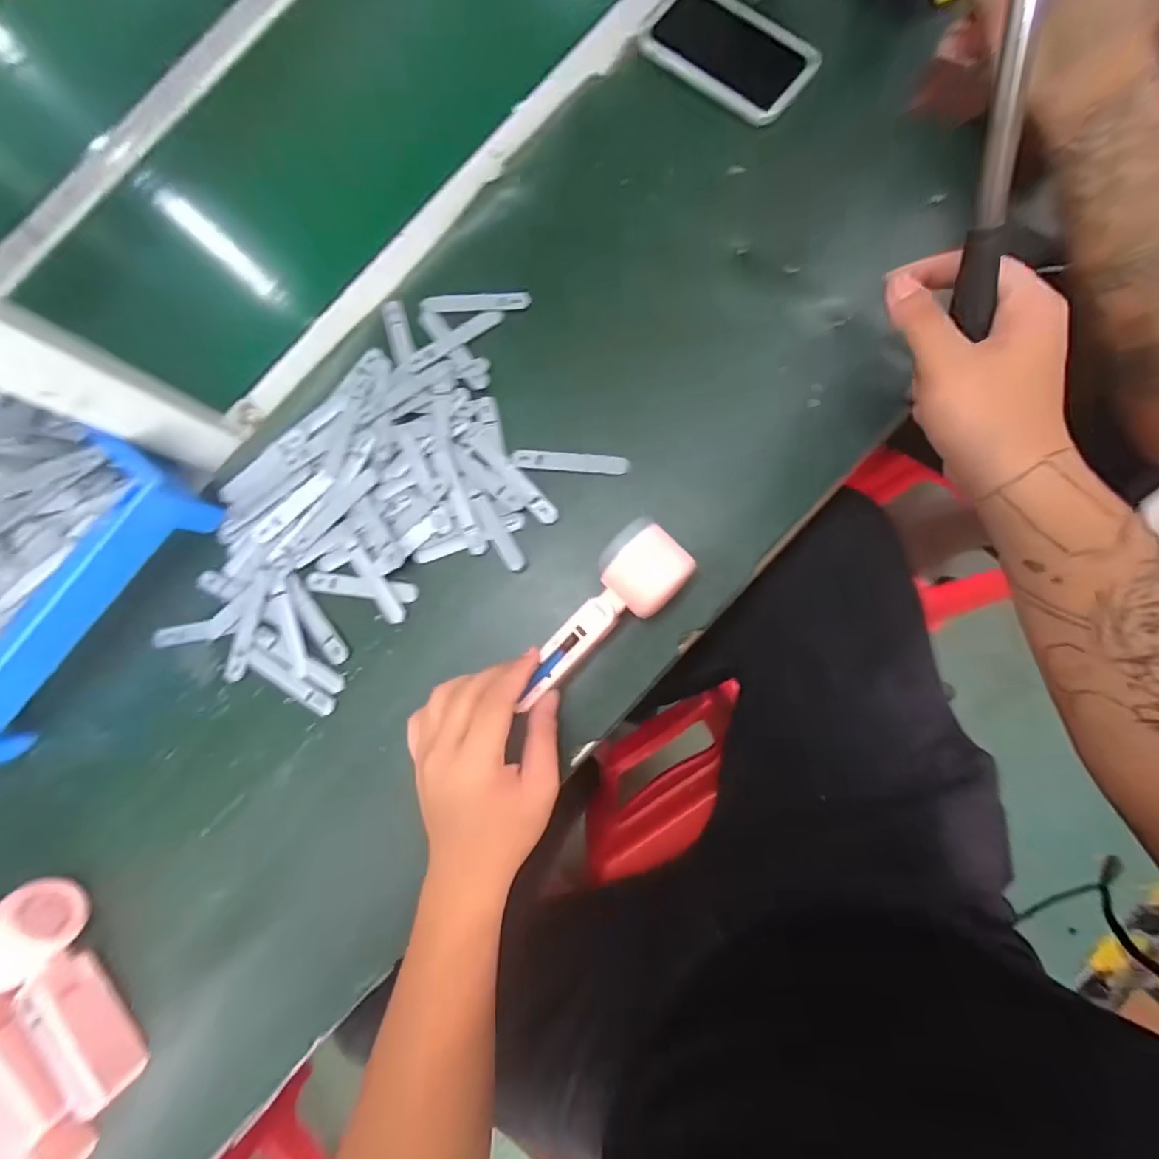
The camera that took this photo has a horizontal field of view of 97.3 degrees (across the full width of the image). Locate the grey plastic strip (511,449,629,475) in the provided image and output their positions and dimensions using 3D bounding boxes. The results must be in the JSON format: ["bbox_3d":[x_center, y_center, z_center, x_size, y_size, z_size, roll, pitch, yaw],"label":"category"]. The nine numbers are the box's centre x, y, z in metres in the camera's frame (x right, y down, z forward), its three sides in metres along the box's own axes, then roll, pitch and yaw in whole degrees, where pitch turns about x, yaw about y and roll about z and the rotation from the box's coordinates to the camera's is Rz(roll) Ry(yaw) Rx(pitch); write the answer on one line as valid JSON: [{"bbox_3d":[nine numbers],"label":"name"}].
[{"bbox_3d":[-0.007,-0.096,0.419,0.095,0.006,0.017,5,75,6],"label":"grey plastic strip"}]

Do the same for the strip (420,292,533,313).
[{"bbox_3d":[-0.091,-0.246,0.452,0.097,0.004,0.019,2,83,6],"label":"strip"}]

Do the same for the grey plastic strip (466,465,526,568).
[{"bbox_3d":[-0.067,-0.040,0.415,0.015,0.007,0.075,-33,80,1],"label":"grey plastic strip"}]

